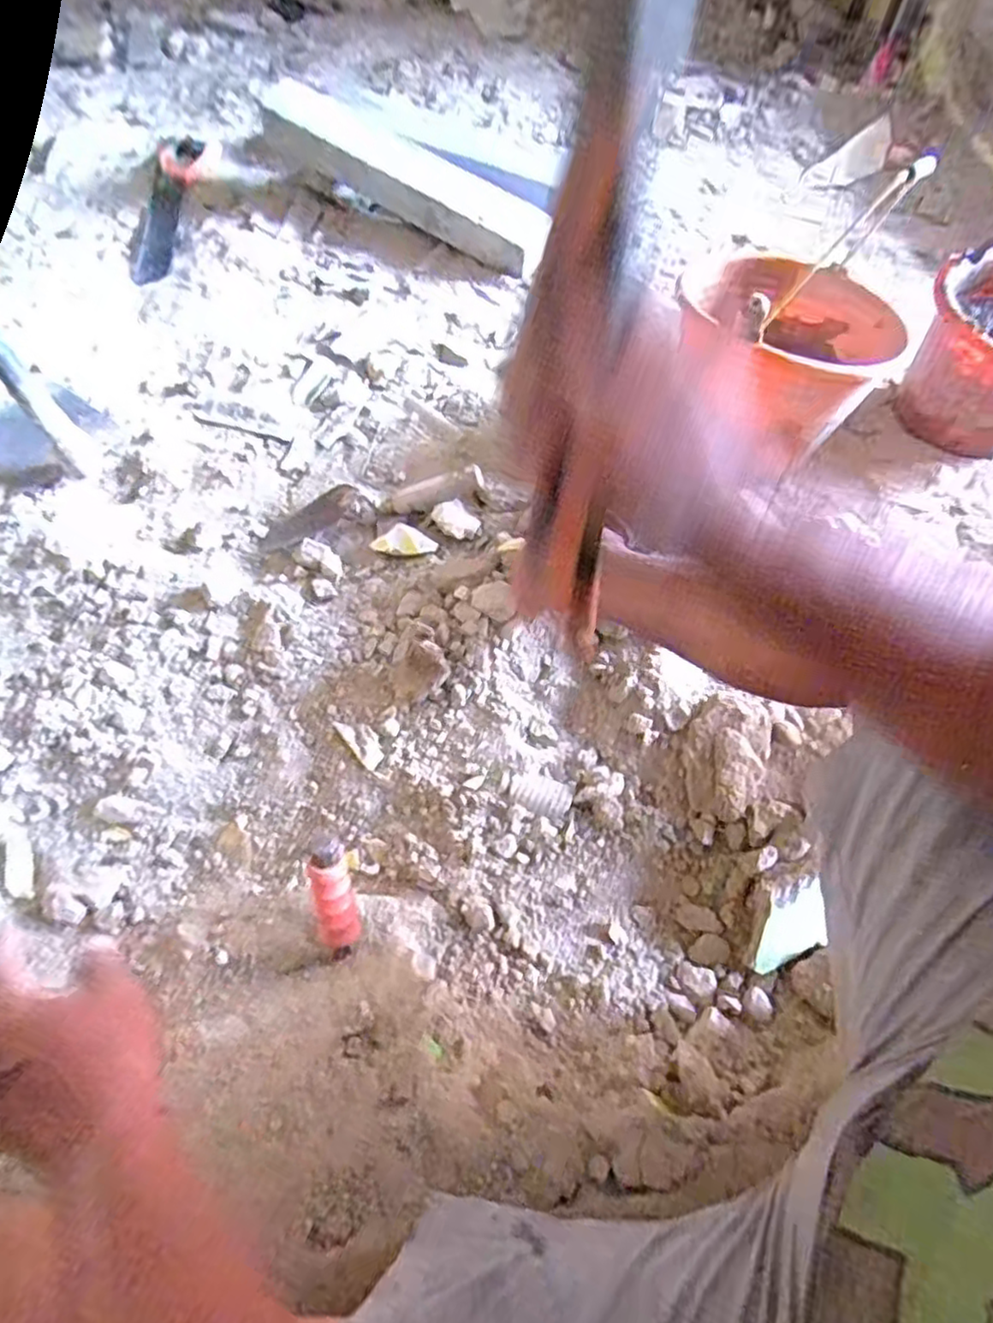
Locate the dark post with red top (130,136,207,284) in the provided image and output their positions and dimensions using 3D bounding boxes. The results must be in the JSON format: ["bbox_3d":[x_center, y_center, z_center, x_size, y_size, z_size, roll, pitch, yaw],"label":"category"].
[{"bbox_3d":[-0.659,-0.910,1.357,0.096,0.029,0.505,-4,60,-4],"label":"dark post with red top"}]

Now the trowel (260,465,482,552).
[{"bbox_3d":[-0.170,-0.208,0.918,0.309,0.037,0.064,-10,59,13],"label":"trowel"}]

